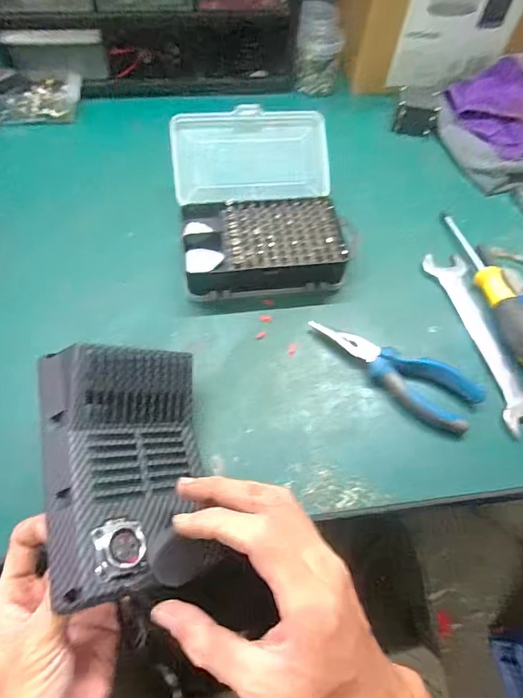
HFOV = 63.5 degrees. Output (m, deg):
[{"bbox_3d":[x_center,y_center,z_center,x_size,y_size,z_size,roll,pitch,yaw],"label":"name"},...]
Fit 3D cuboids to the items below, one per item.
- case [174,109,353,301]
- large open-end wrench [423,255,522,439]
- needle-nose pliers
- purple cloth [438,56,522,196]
[{"bbox_3d":[-0.002,-0.148,0.433,0.163,0.076,0.191,-6,61,-6],"label":"case"},{"bbox_3d":[0.218,-0.011,0.413,0.041,0.006,0.207,-10,61,-8],"label":"large open-end wrench"},{"bbox_3d":[0.113,0.022,0.374,0.155,0.017,0.050,24,62,11],"label":"needle-nose pliers"},{"bbox_3d":[0.324,-0.293,0.550,0.161,0.023,0.196,-7,72,4],"label":"purple cloth"}]

